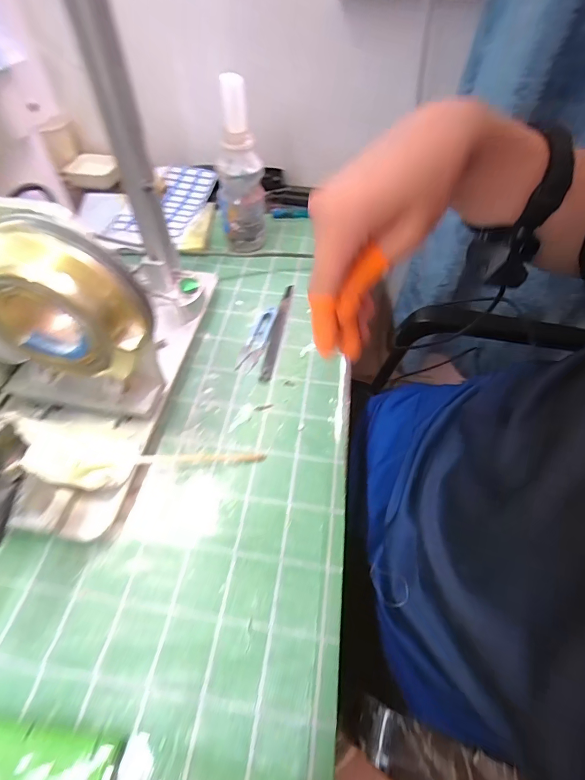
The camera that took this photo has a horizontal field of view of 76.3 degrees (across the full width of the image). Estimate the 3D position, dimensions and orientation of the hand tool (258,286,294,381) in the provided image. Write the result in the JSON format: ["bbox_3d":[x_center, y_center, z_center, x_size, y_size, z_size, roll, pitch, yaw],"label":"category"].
[{"bbox_3d":[-0.018,-0.076,0.461,0.014,0.008,0.164,8,54,5],"label":"hand tool"}]

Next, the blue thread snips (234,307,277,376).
[{"bbox_3d":[-0.041,-0.063,0.450,0.023,0.008,0.099,14,55,9],"label":"blue thread snips"}]

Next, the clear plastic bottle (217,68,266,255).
[{"bbox_3d":[-0.069,-0.282,0.491,0.058,0.197,0.051,-2,54,-2],"label":"clear plastic bottle"}]

